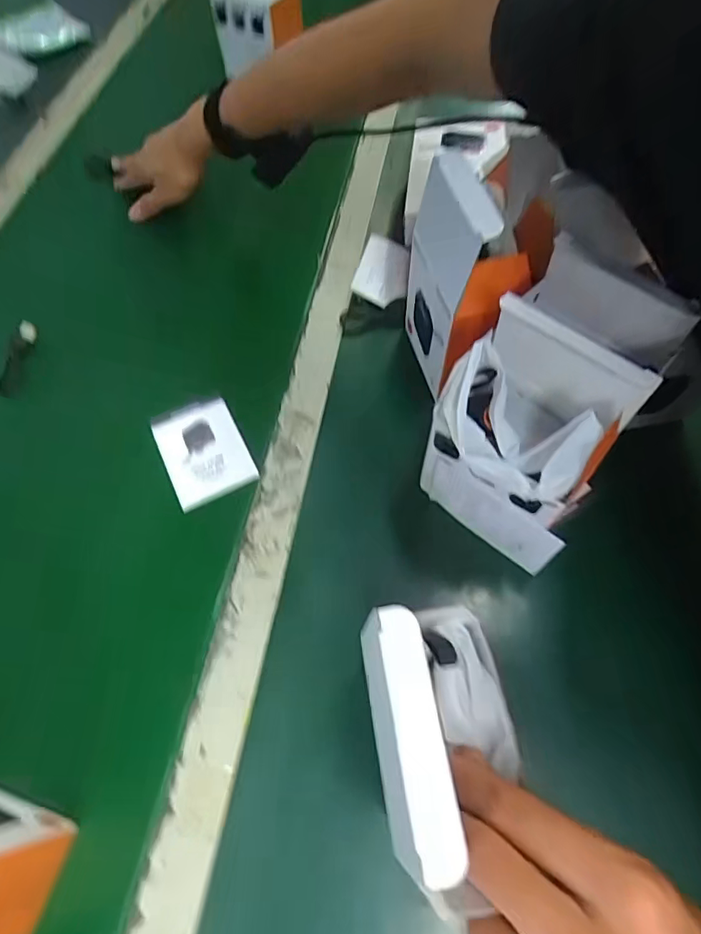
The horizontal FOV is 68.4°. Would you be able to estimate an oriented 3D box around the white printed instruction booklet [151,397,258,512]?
[{"bbox_3d":[-0.136,-0.016,0.472,0.072,0.013,0.100,-26,62,-10],"label":"white printed instruction booklet"}]

